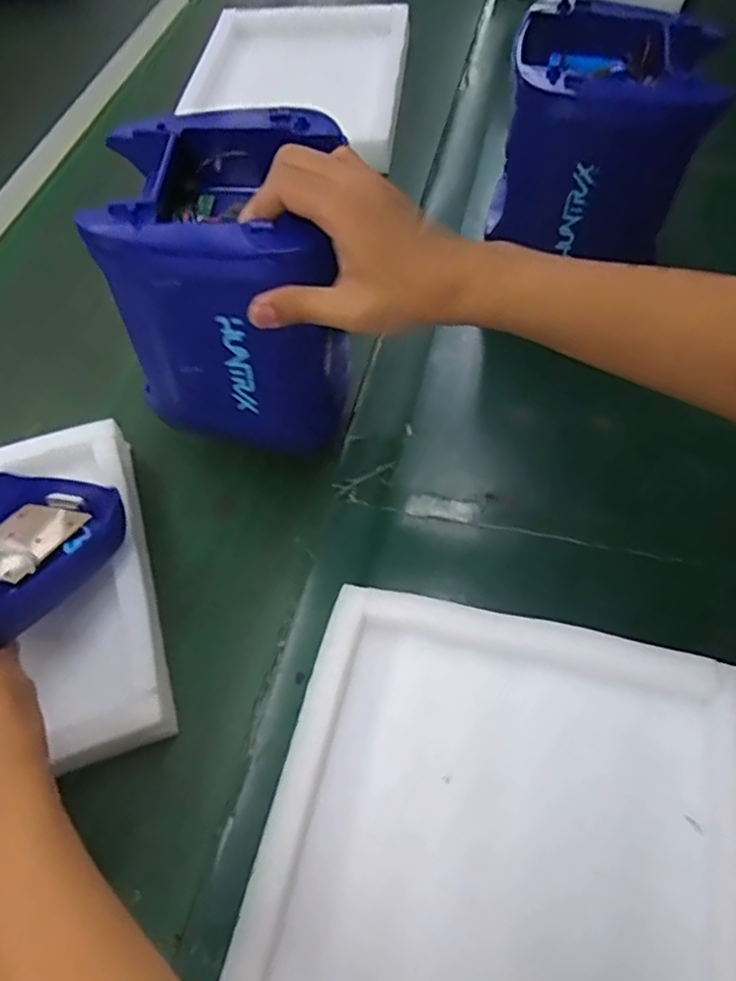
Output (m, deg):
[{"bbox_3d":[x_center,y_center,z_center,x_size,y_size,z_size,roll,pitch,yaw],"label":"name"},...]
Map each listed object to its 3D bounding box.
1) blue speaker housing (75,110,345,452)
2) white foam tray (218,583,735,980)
[{"bbox_3d":[-0.096,-0.160,0.519,0.154,0.184,0.155,1,57,5],"label":"blue speaker housing"},{"bbox_3d":[0.083,0.248,0.409,0.302,0.040,0.340,9,63,14],"label":"white foam tray"}]

